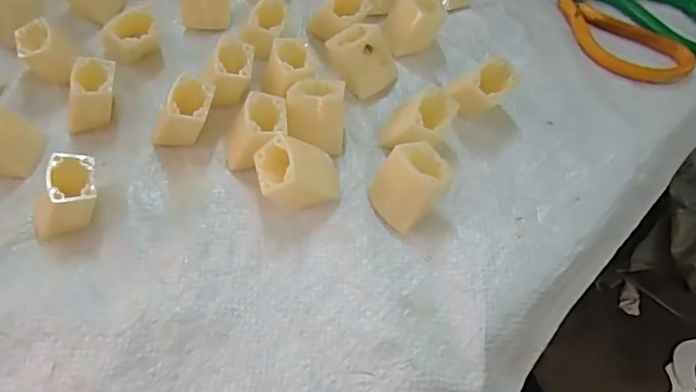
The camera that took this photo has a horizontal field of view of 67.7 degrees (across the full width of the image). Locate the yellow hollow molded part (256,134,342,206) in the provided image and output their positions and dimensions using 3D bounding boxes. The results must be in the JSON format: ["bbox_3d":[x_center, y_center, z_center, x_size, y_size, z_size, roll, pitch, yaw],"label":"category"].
[{"bbox_3d":[-0.030,-0.013,0.313,0.046,0.034,0.039,-13,58,-7],"label":"yellow hollow molded part"}]

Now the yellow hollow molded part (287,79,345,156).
[{"bbox_3d":[-0.021,-0.051,0.339,0.035,0.029,0.046,2,58,2],"label":"yellow hollow molded part"}]

